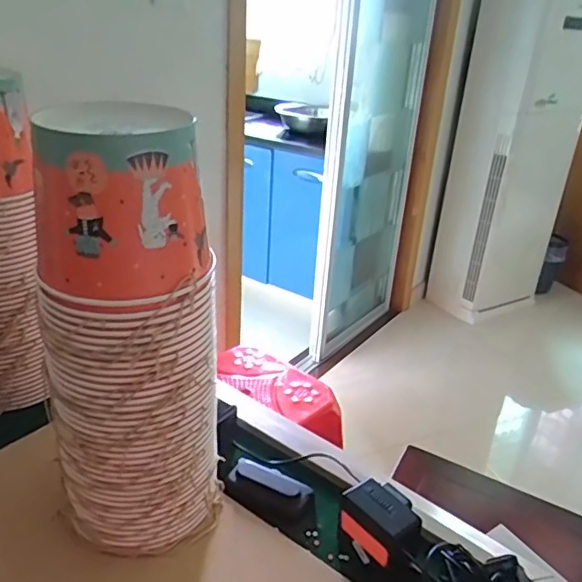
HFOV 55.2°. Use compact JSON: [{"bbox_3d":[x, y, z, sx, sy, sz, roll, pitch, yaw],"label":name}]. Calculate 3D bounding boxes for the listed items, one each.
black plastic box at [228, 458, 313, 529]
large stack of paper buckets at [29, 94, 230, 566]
[{"bbox_3d":[-0.029,0.238,0.662,0.100,0.022,0.056,17,29,26],"label":"black plastic box"},{"bbox_3d":[-0.146,0.055,0.528,0.132,0.418,0.127,15,28,22],"label":"large stack of paper buckets"}]

